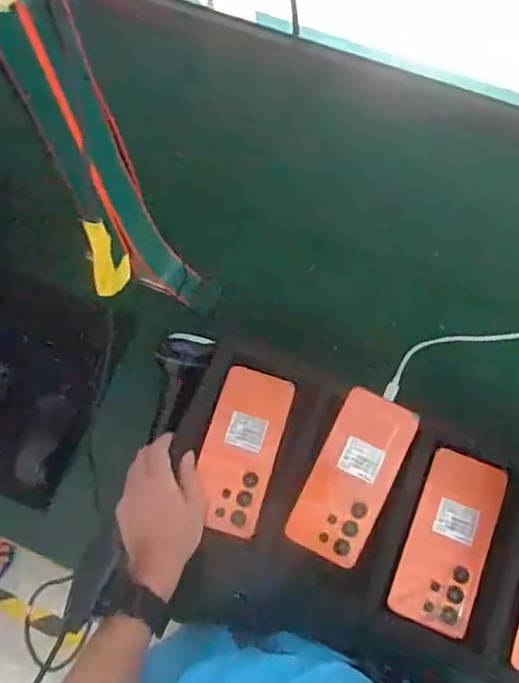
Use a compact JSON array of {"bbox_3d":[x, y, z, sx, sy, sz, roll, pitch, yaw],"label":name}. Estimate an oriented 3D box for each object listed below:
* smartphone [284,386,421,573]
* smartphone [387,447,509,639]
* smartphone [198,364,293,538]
[{"bbox_3d":[0.096,0.137,0.605,0.078,0.007,0.168,25,81,9],"label":"smartphone"},{"bbox_3d":[0.193,0.199,0.597,0.078,0.009,0.168,21,72,7],"label":"smartphone"},{"bbox_3d":[-0.019,0.112,0.623,0.077,0.004,0.166,16,72,6],"label":"smartphone"}]

